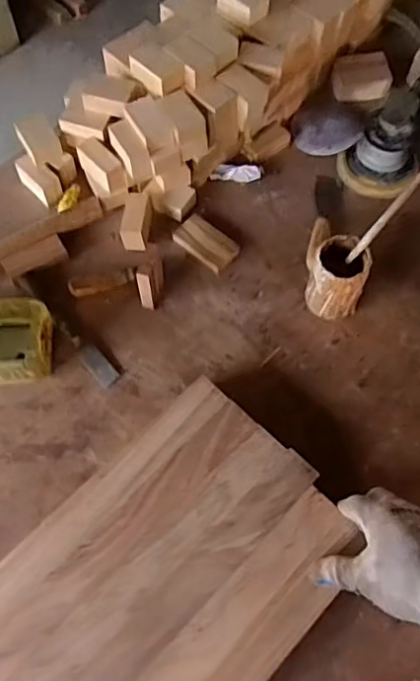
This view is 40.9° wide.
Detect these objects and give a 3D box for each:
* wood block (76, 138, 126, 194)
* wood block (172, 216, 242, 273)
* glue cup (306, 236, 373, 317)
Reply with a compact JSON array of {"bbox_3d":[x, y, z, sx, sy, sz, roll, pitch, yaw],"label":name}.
[{"bbox_3d":[-0.144,-0.234,0.751,0.030,0.042,0.075,-39,72,-18],"label":"wood block"},{"bbox_3d":[-0.006,-0.131,0.759,0.084,0.020,0.049,38,69,15],"label":"wood block"},{"bbox_3d":[0.155,-0.075,0.694,0.066,0.095,0.068,1,65,-2],"label":"glue cup"}]

